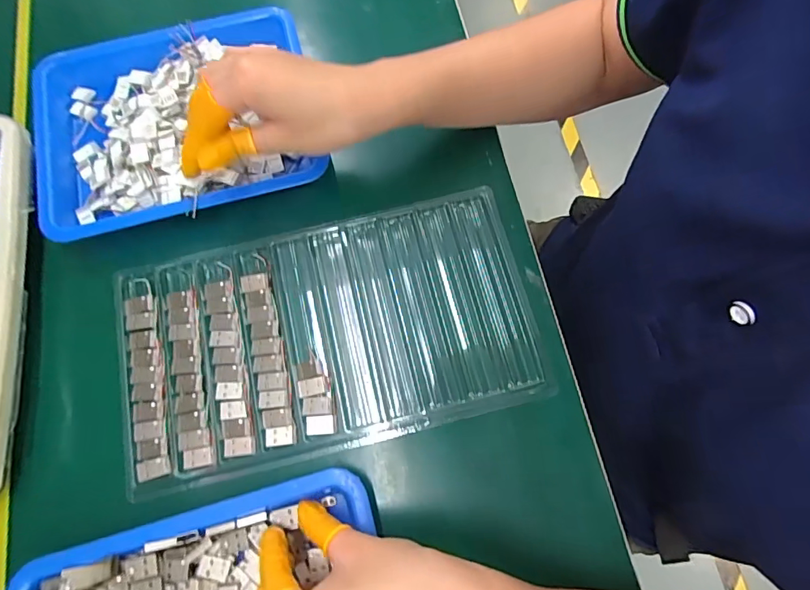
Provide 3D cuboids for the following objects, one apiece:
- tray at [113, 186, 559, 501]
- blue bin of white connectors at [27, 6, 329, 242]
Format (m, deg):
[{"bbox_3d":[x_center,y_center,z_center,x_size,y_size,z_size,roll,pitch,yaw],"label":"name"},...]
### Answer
[{"bbox_3d":[-0.055,0.026,0.325,0.291,0.009,0.159,-13,74,-4],"label":"tray"},{"bbox_3d":[-0.186,-0.137,0.364,0.216,0.032,0.169,-15,74,-5],"label":"blue bin of white connectors"}]

